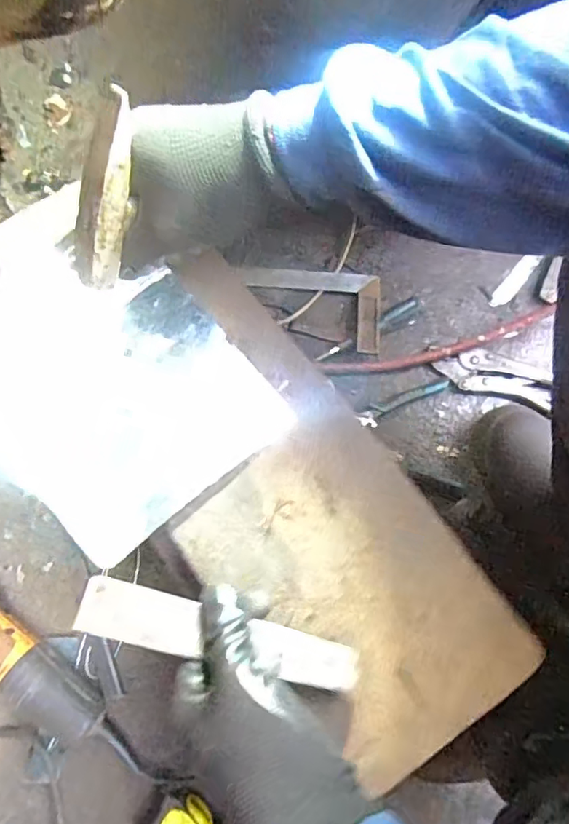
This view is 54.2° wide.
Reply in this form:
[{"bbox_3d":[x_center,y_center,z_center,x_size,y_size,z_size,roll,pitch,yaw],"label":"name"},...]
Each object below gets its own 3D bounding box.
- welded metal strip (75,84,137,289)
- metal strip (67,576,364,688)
[{"bbox_3d":[-0.105,-0.128,0.327,0.026,0.114,0.024,24,38,4],"label":"welded metal strip"},{"bbox_3d":[-0.042,0.140,0.348,0.177,0.006,0.033,14,62,3],"label":"metal strip"}]

